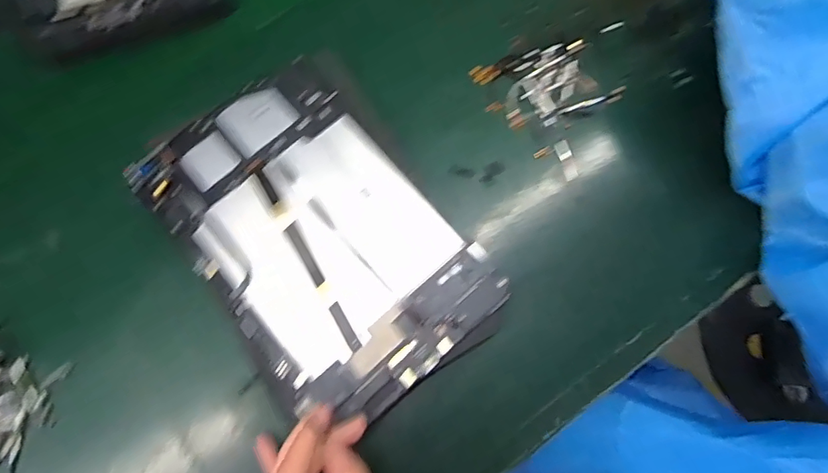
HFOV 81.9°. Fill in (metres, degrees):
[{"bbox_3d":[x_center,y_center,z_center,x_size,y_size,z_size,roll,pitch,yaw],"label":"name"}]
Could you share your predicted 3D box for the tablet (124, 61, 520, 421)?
[{"bbox_3d":[-0.066,-0.001,0.329,0.155,0.013,0.239,-38,80,-7],"label":"tablet"}]

